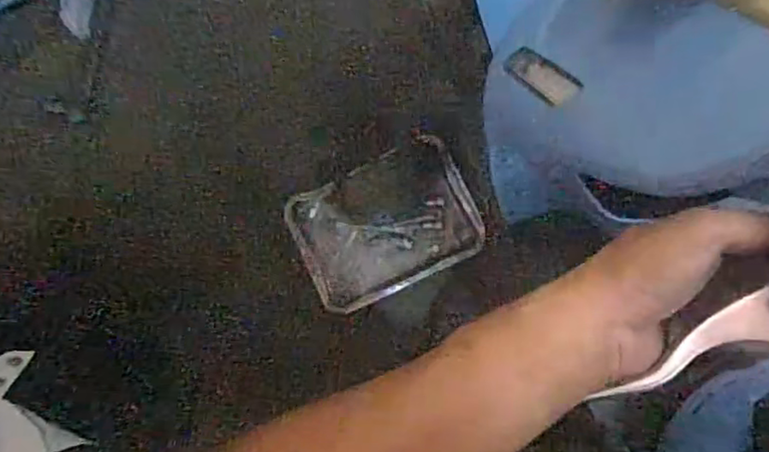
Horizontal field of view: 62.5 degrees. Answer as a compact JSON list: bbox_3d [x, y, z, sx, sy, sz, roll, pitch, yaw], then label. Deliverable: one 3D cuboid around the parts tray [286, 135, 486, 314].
[{"bbox_3d":[0.003,-0.002,1.256,0.345,0.058,0.255,-26,89,4],"label":"parts tray"}]

